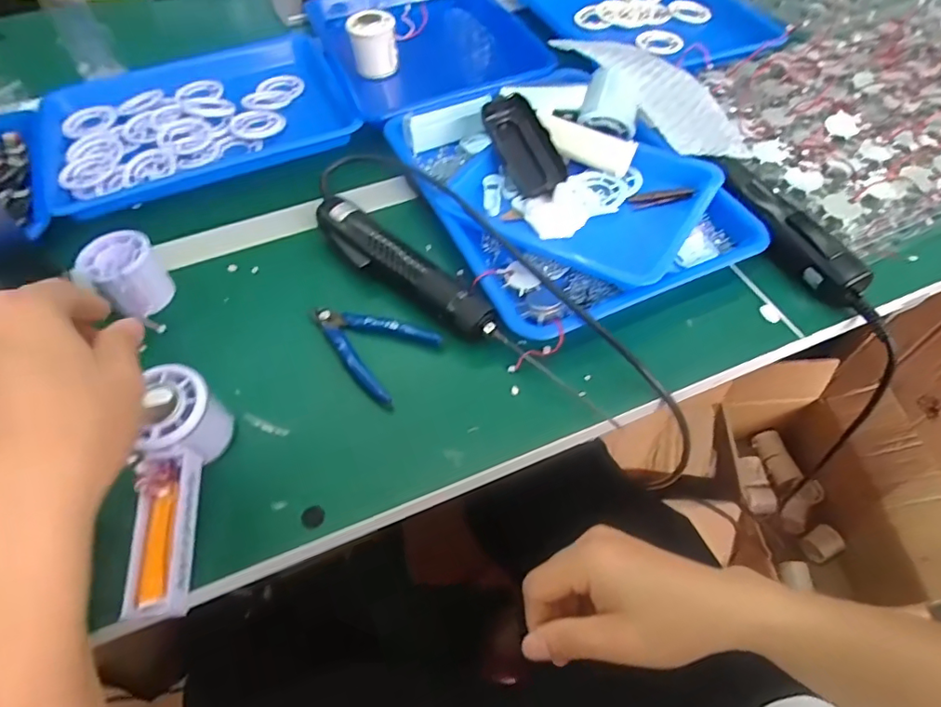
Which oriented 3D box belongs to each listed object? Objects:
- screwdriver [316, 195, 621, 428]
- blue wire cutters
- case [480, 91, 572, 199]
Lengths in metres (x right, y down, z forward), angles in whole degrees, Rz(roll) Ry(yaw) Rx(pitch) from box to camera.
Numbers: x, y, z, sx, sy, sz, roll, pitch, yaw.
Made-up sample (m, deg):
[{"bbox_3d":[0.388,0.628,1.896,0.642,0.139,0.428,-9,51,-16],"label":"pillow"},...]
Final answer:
[{"bbox_3d":[-0.023,-0.046,0.448,0.319,0.039,0.046,37,64,25],"label":"screwdriver"},{"bbox_3d":[-0.088,-0.007,0.444,0.107,0.012,0.071,26,60,19],"label":"blue wire cutters"},{"bbox_3d":[0.052,-0.206,0.536,0.051,0.023,0.120,-21,73,-12],"label":"case"}]

